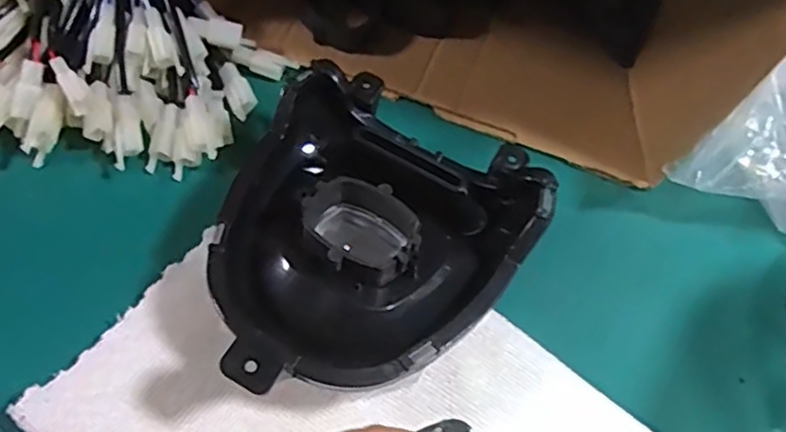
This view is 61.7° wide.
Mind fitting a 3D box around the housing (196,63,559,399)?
[{"bbox_3d":[-0.014,0.014,0.290,0.131,0.057,0.148,25,62,10],"label":"housing"}]

